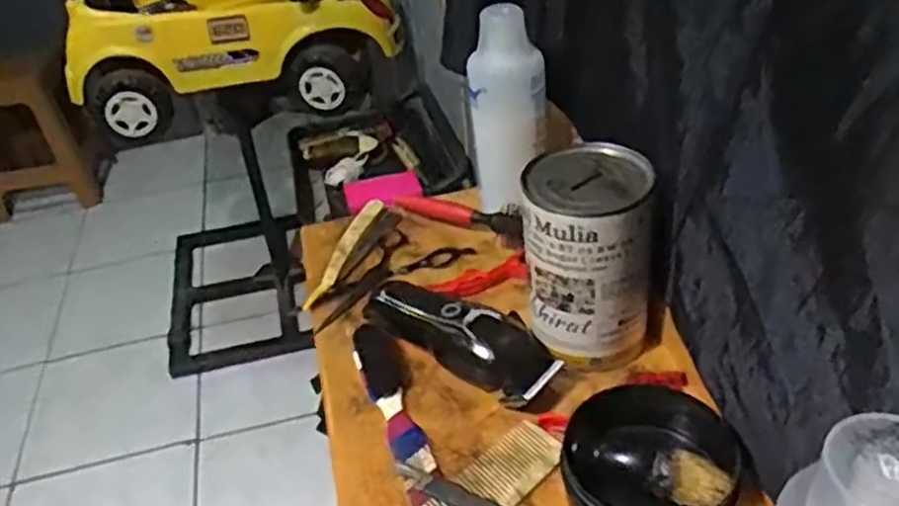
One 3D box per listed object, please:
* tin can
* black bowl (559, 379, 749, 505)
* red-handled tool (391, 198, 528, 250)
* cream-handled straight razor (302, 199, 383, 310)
[{"bbox_3d":[0.096,0.005,0.526,0.080,0.139,0.070,-5,37,1],"label":"tin can"},{"bbox_3d":[0.126,0.126,0.459,0.096,0.047,0.100,-4,37,3],"label":"black bowl"},{"bbox_3d":[0.011,-0.034,0.712,0.032,0.027,0.181,-30,25,-28],"label":"red-handled tool"},{"bbox_3d":[-0.092,-0.005,0.685,0.022,0.015,0.153,6,38,16],"label":"cream-handled straight razor"}]

